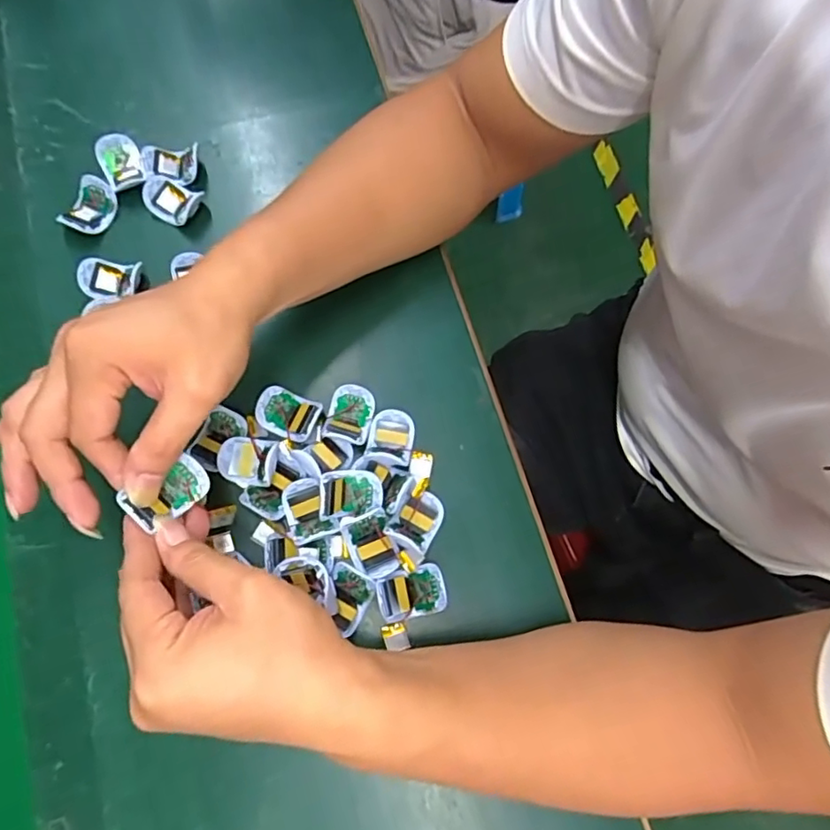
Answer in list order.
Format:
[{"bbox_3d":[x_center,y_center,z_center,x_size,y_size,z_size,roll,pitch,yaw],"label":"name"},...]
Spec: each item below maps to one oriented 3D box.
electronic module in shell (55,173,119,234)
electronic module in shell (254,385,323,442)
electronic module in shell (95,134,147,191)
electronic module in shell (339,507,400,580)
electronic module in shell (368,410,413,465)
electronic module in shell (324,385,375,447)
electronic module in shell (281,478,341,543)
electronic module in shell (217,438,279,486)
[{"bbox_3d":[-0.245,-0.157,0.435,0.027,0.018,0.041,23,74,5],"label":"electronic module in shell"},{"bbox_3d":[-0.087,-0.001,0.396,0.043,0.008,0.030,23,74,5],"label":"electronic module in shell"},{"bbox_3d":[-0.225,-0.192,0.447,0.031,0.018,0.041,-29,77,-10],"label":"electronic module in shell"},{"bbox_3d":[-0.027,0.081,0.369,0.027,0.011,0.041,-21,75,-8],"label":"electronic module in shell"},{"bbox_3d":[-0.016,0.014,0.396,0.029,0.010,0.037,11,73,1],"label":"electronic module in shell"},{"bbox_3d":[-0.044,-0.002,0.393,0.030,0.014,0.042,17,74,3],"label":"electronic module in shell"},{"bbox_3d":[-0.069,0.061,0.376,0.030,0.009,0.038,-19,75,-8],"label":"electronic module in shell"},{"bbox_3d":[-0.110,0.028,0.381,0.040,0.016,0.030,9,73,1],"label":"electronic module in shell"}]

